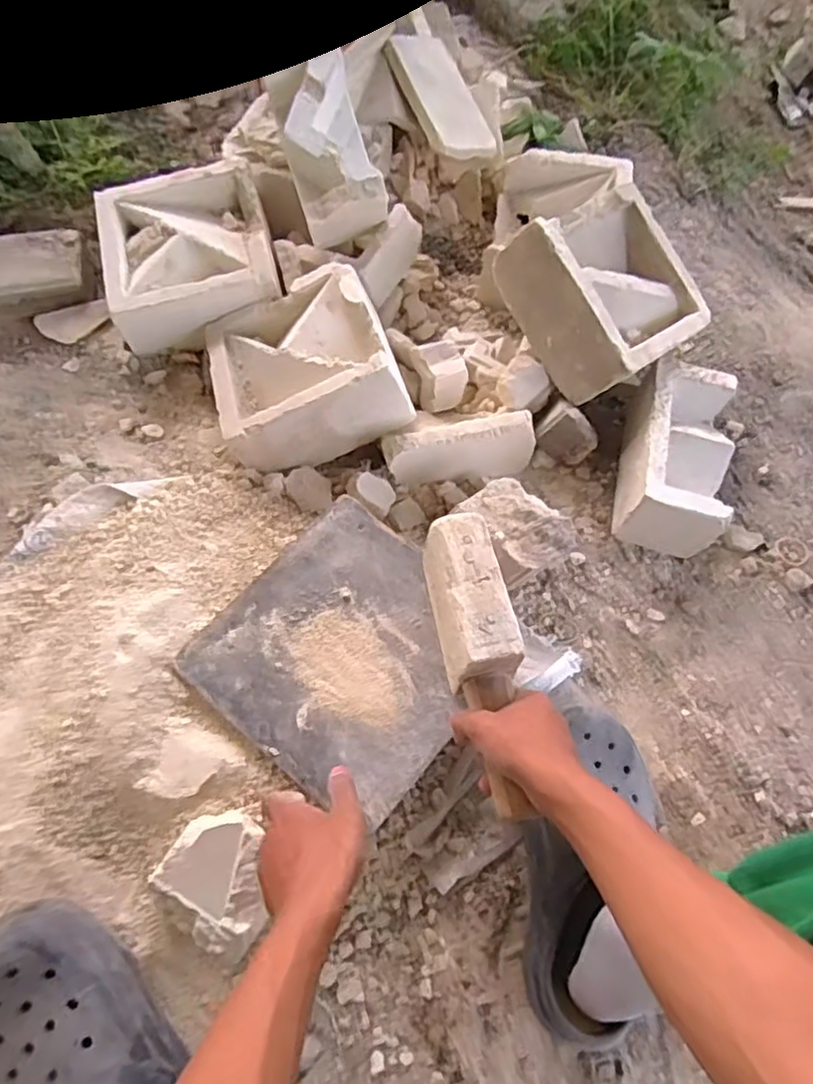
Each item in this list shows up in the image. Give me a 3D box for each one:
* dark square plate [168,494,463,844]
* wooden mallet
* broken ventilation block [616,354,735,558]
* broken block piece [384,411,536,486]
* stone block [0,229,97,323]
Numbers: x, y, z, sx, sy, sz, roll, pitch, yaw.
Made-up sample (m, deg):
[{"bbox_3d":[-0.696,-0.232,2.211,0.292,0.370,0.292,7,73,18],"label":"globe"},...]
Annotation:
[{"bbox_3d":[-0.051,0.104,0.653,0.241,0.015,0.237,39,66,14],"label":"dark square plate"},{"bbox_3d":[0.061,0.102,0.586,0.055,0.097,0.248,-8,72,-8],"label":"wooden mallet"},{"bbox_3d":[0.316,-0.100,0.795,0.104,0.097,0.195,16,63,4],"label":"broken ventilation block"},{"bbox_3d":[0.060,-0.103,0.787,0.174,0.080,0.042,-6,63,-7],"label":"broken block piece"},{"bbox_3d":[-0.518,-0.333,0.872,0.214,0.081,0.101,-8,63,-8],"label":"stone block"}]

